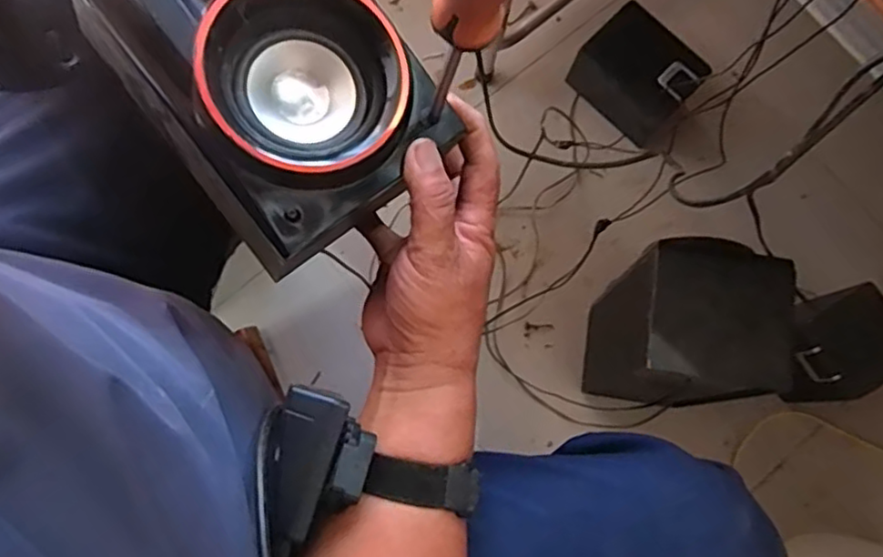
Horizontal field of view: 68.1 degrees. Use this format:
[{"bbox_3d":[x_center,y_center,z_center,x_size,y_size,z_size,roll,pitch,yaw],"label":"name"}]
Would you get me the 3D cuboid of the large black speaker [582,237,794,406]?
[{"bbox_3d":[0.234,0.058,0.693,0.120,0.284,0.148,8,79,1],"label":"large black speaker"}]

